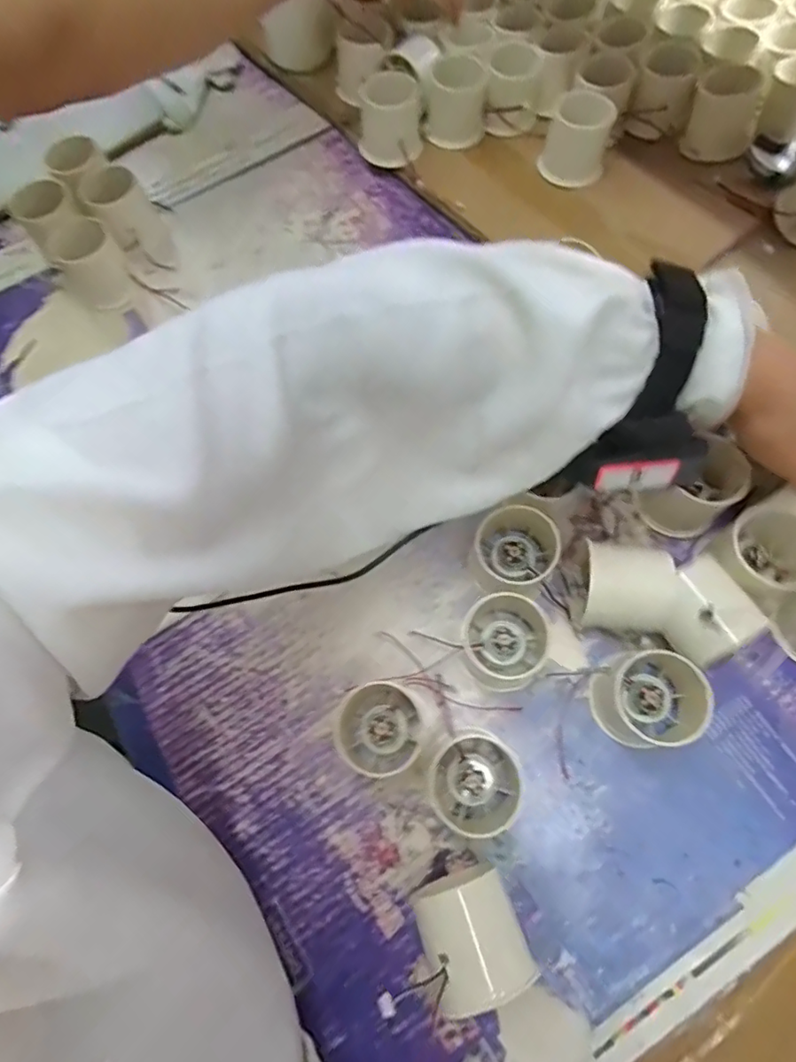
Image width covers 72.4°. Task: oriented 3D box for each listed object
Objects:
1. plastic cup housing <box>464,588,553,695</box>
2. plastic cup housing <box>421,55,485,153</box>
[{"bbox_3d":[0.071,0.069,0.350,0.056,0.028,0.061,35,76,15],"label":"plastic cup housing"},{"bbox_3d":[0.052,-0.403,0.507,0.057,0.059,0.055,-4,70,3],"label":"plastic cup housing"}]

